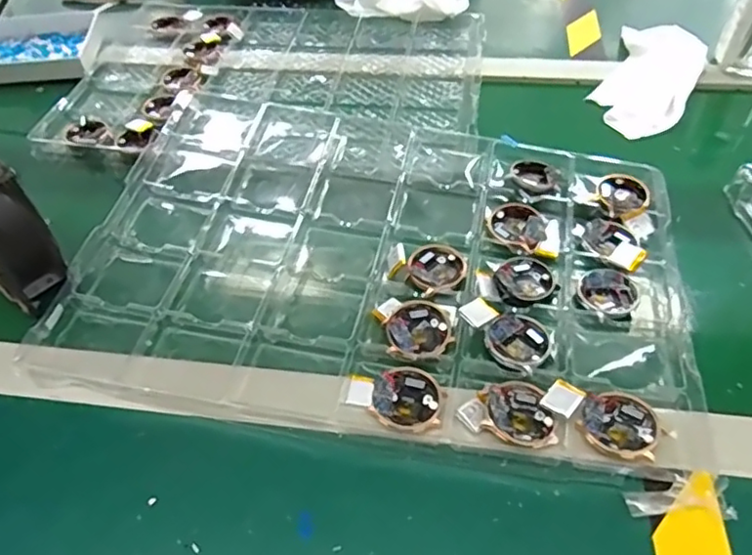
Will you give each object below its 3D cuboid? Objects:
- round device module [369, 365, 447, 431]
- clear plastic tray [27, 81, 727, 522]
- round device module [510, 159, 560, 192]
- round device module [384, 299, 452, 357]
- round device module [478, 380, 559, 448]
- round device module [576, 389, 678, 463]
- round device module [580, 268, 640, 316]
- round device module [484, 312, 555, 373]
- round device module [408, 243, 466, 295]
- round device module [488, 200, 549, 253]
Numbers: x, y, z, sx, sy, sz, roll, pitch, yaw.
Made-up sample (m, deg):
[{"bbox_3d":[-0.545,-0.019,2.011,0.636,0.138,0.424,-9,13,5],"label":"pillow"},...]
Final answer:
[{"bbox_3d":[0.021,0.076,0.384,0.044,0.011,0.043,-2,48,2],"label":"round device module"},{"bbox_3d":[0.007,-0.029,0.471,0.440,0.032,0.325,9,49,12],"label":"clear plastic tray"},{"bbox_3d":[0.139,-0.092,0.531,0.039,0.004,0.042,-2,48,2],"label":"round device module"},{"bbox_3d":[0.031,0.037,0.423,0.045,0.009,0.044,-2,48,2],"label":"round device module"},{"bbox_3d":[0.088,0.082,0.373,0.044,0.014,0.043,-2,48,2],"label":"round device module"},{"bbox_3d":[0.150,0.088,0.364,0.046,0.007,0.044,-2,48,2],"label":"round device module"},{"bbox_3d":[0.172,0.011,0.447,0.040,0.006,0.038,-2,48,2],"label":"round device module"},{"bbox_3d":[0.098,0.043,0.416,0.049,0.006,0.042,-35,55,-25],"label":"round device module"},{"bbox_3d":[0.048,-0.009,0.467,0.046,0.012,0.040,-26,51,-18],"label":"round device module"},{"bbox_3d":[0.116,-0.042,0.492,0.043,0.005,0.050,-14,49,-9],"label":"round device module"}]

